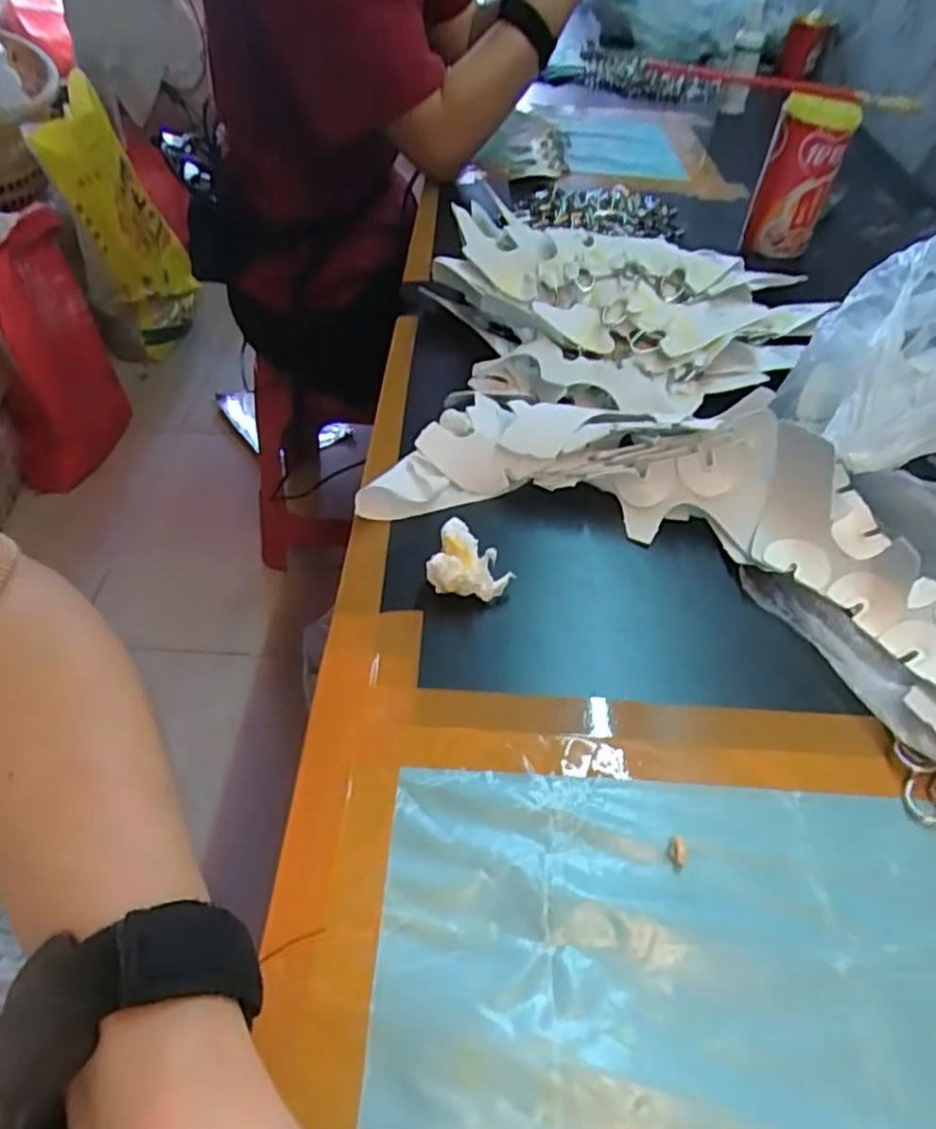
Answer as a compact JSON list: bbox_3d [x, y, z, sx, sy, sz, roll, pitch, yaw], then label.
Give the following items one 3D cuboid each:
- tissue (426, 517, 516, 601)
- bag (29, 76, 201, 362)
[{"bbox_3d":[-0.002,0.002,0.382,0.044,0.032,0.036,30,53,22],"label":"tissue"},{"bbox_3d":[-0.787,-0.734,1.581,0.173,0.541,0.252,27,52,19],"label":"bag"}]

